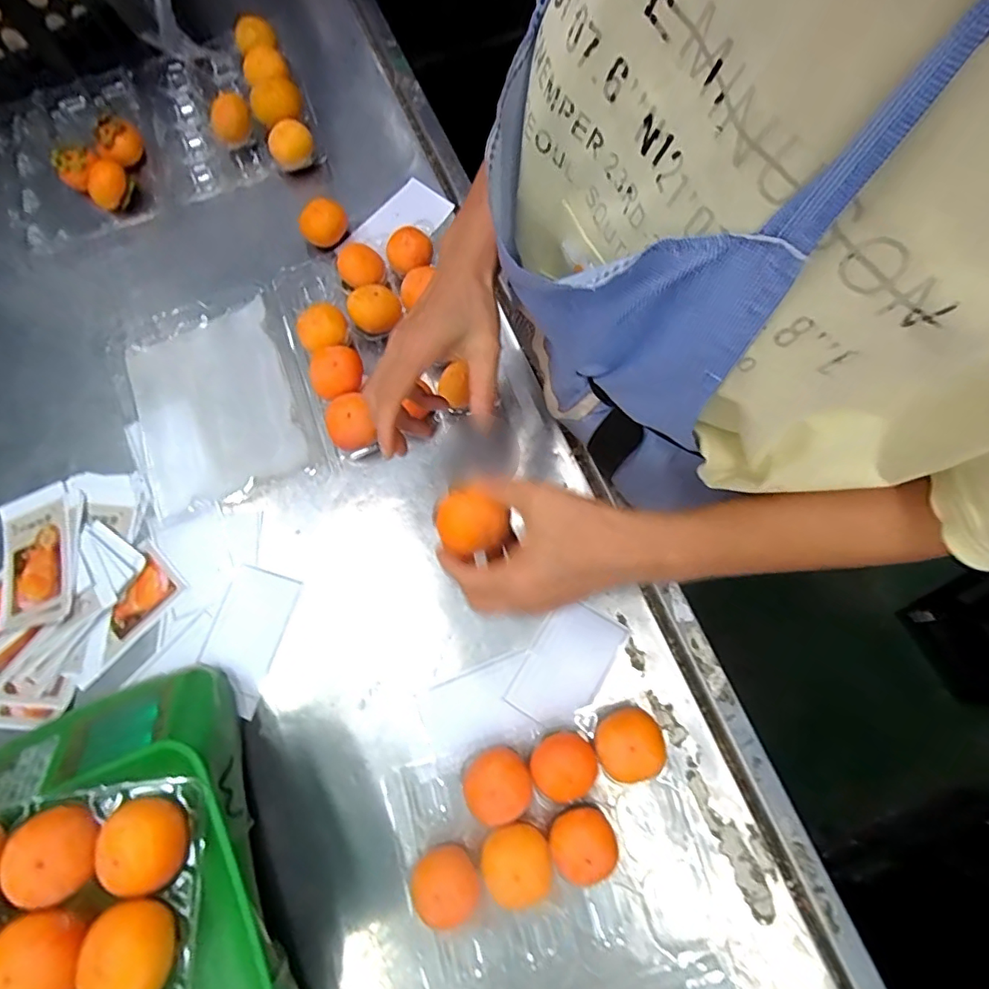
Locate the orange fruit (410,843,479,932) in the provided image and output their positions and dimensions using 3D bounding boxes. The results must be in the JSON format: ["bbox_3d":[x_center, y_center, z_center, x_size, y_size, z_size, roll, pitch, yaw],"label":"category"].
[{"bbox_3d":[-0.035,0.282,0.388,0.046,0.043,0.044,-34,75,-9],"label":"orange fruit"}]

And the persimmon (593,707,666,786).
[{"bbox_3d":[0.103,0.196,0.417,0.050,0.043,0.050,0,73,1],"label":"persimmon"}]

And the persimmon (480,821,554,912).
[{"bbox_3d":[0.017,0.274,0.396,0.051,0.035,0.050,0,73,1],"label":"persimmon"}]

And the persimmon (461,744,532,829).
[{"bbox_3d":[0.003,0.225,0.414,0.049,0.043,0.049,-36,75,-9],"label":"persimmon"}]

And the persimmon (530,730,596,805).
[{"bbox_3d":[0.053,0.208,0.410,0.045,0.039,0.045,0,73,1],"label":"persimmon"}]

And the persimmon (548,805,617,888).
[{"bbox_3d":[0.065,0.261,0.398,0.045,0.041,0.047,0,73,1],"label":"persimmon"}]

